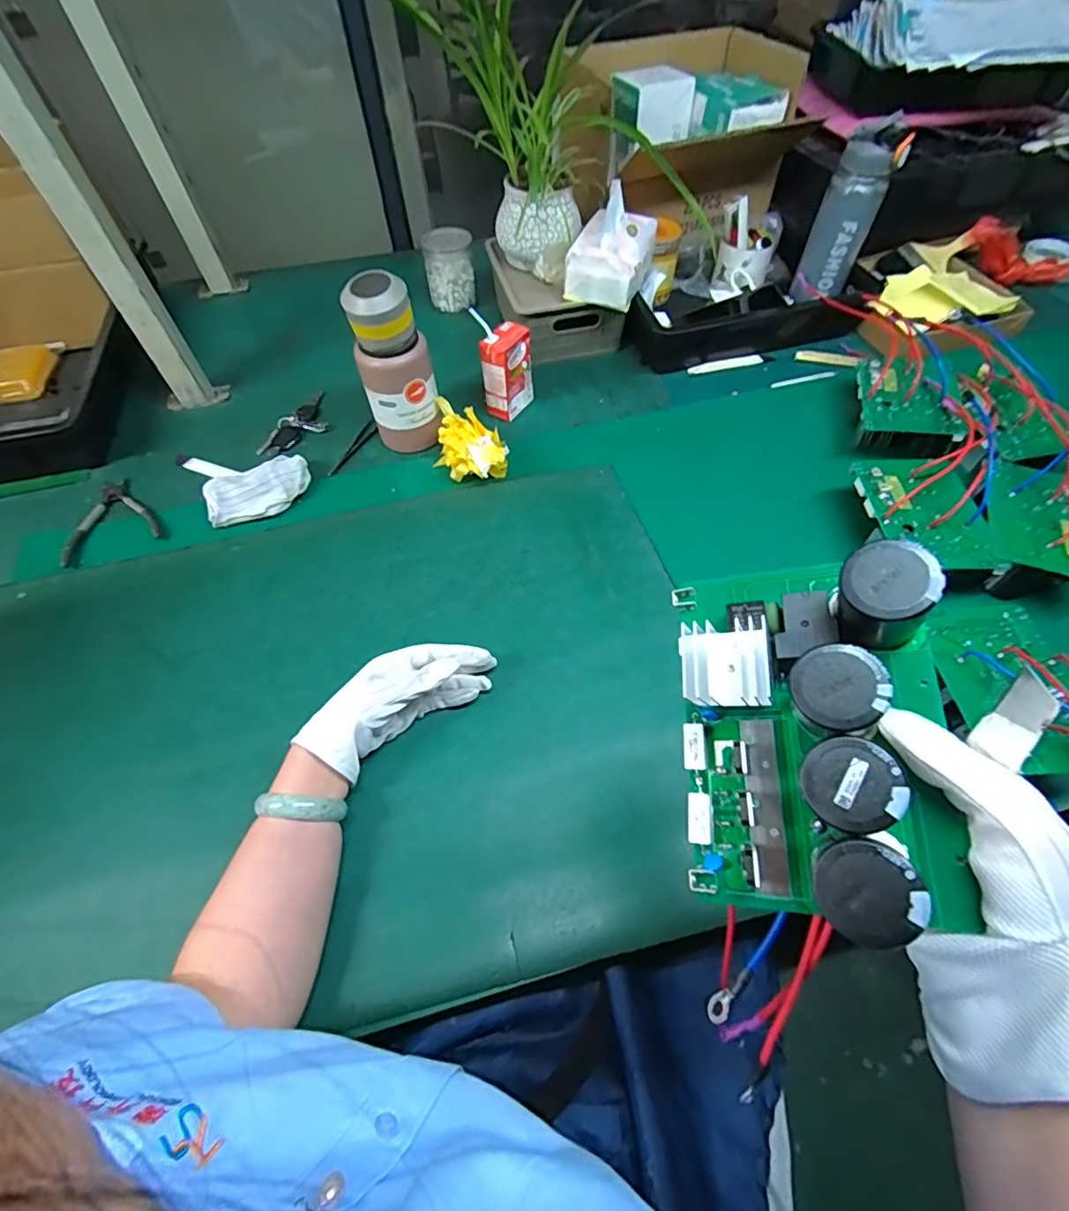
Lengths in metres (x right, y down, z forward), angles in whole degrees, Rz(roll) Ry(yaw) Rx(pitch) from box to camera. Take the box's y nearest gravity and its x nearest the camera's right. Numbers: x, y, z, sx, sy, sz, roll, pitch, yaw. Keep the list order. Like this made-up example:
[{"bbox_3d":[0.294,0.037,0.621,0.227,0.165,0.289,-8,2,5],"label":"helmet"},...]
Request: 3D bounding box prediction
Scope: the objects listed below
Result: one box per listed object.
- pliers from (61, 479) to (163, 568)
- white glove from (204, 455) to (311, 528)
[{"bbox_3d":[-0.536,-0.100,0.659,0.106,0.012,0.136,-38,62,-21],"label":"pliers"},{"bbox_3d":[-0.346,-0.146,0.675,0.122,0.032,0.076,-22,58,-12],"label":"white glove"}]

